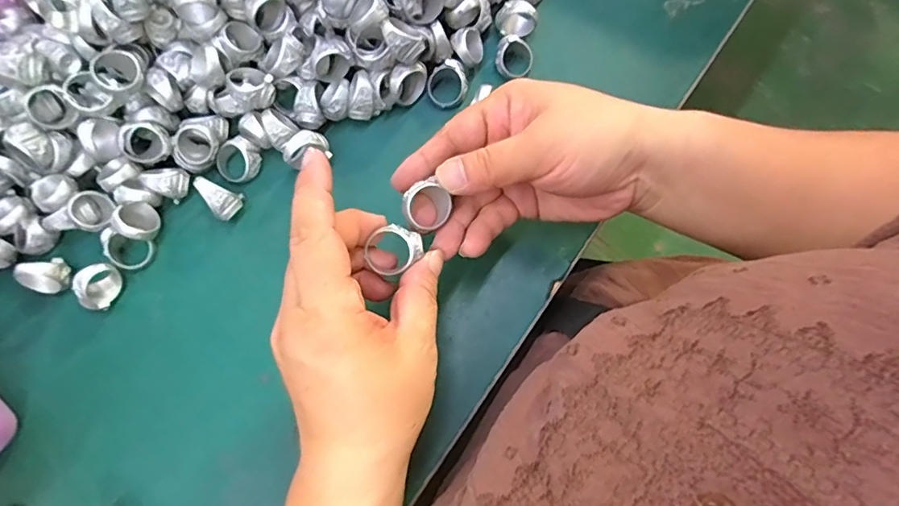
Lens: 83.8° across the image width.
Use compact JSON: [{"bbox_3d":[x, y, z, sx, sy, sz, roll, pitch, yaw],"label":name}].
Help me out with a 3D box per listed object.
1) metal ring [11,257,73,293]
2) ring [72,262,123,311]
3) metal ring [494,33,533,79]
[{"bbox_3d":[-0.238,0.013,0.297,0.020,0.023,0.022,0,74,1],"label":"metal ring"},{"bbox_3d":[-0.207,0.020,0.297,0.017,0.019,0.025,-5,74,0],"label":"ring"},{"bbox_3d":[0.043,-0.129,0.332,0.025,0.022,0.021,11,75,4],"label":"metal ring"}]

